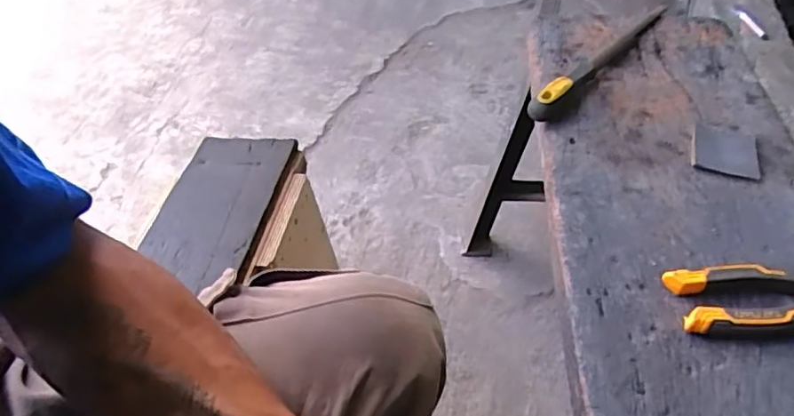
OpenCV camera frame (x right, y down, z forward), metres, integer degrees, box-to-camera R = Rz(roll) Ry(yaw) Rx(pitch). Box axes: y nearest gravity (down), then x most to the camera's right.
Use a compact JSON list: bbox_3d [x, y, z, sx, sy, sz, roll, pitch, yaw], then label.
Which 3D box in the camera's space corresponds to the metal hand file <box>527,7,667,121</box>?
[{"bbox_3d":[0.241,-0.181,0.668,0.025,0.033,0.292,34,57,26],"label":"metal hand file"}]

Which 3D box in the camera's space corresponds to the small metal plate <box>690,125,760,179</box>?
[{"bbox_3d":[0.326,-0.057,0.579,0.059,0.009,0.070,13,51,12],"label":"small metal plate"}]

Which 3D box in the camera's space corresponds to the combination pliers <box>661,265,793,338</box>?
[{"bbox_3d":[0.310,0.070,0.443,0.188,0.028,0.052,0,49,1],"label":"combination pliers"}]

